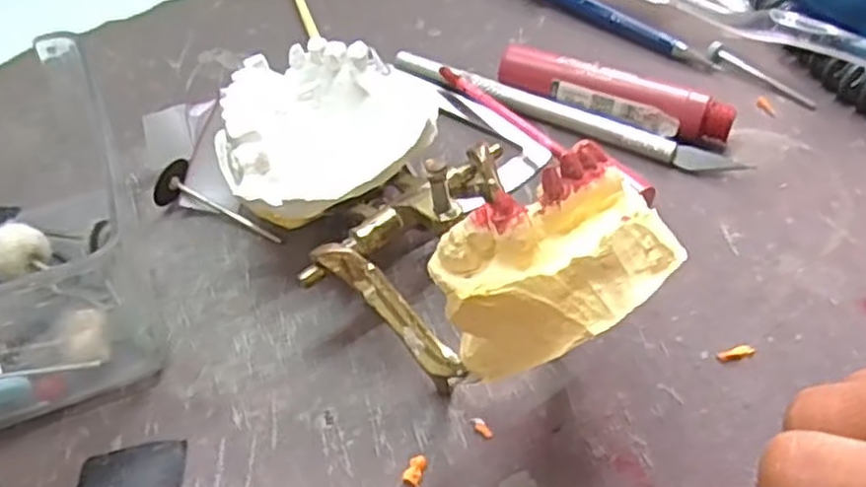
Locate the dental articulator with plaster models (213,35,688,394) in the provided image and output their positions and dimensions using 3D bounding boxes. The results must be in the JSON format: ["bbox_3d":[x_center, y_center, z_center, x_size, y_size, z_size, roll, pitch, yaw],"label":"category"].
[{"bbox_3d":[-0.008,-0.021,0.208,0.075,0.066,0.157,-30,56,-21],"label":"dental articulator with plaster models"}]

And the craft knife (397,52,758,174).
[{"bbox_3d":[0.046,-0.048,0.283,0.135,0.011,0.012,23,55,19],"label":"craft knife"}]

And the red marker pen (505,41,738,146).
[{"bbox_3d":[0.067,-0.055,0.282,0.087,0.018,0.014,21,54,17],"label":"red marker pen"}]

